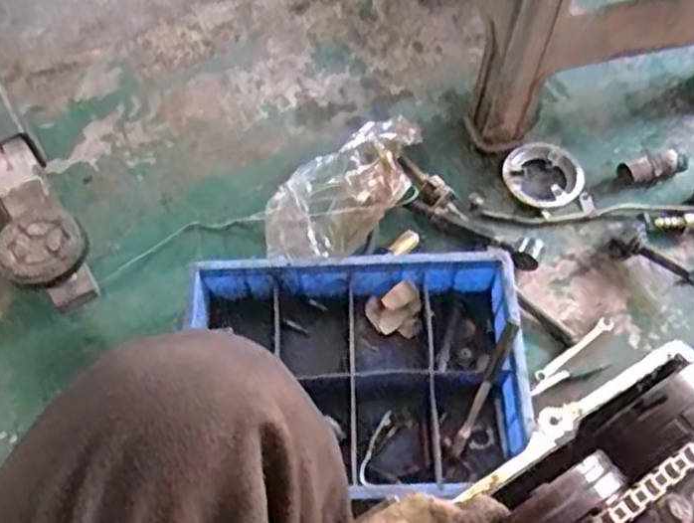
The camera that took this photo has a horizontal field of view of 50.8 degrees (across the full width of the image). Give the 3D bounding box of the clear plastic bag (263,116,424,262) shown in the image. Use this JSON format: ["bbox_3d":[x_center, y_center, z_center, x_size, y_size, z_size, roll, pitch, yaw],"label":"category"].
[{"bbox_3d":[0.006,-0.109,1.118,0.300,0.090,0.135,-42,66,-5],"label":"clear plastic bag"}]

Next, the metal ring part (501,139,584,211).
[{"bbox_3d":[0.314,-0.137,1.161,0.112,0.028,0.115,-29,63,-14],"label":"metal ring part"}]

